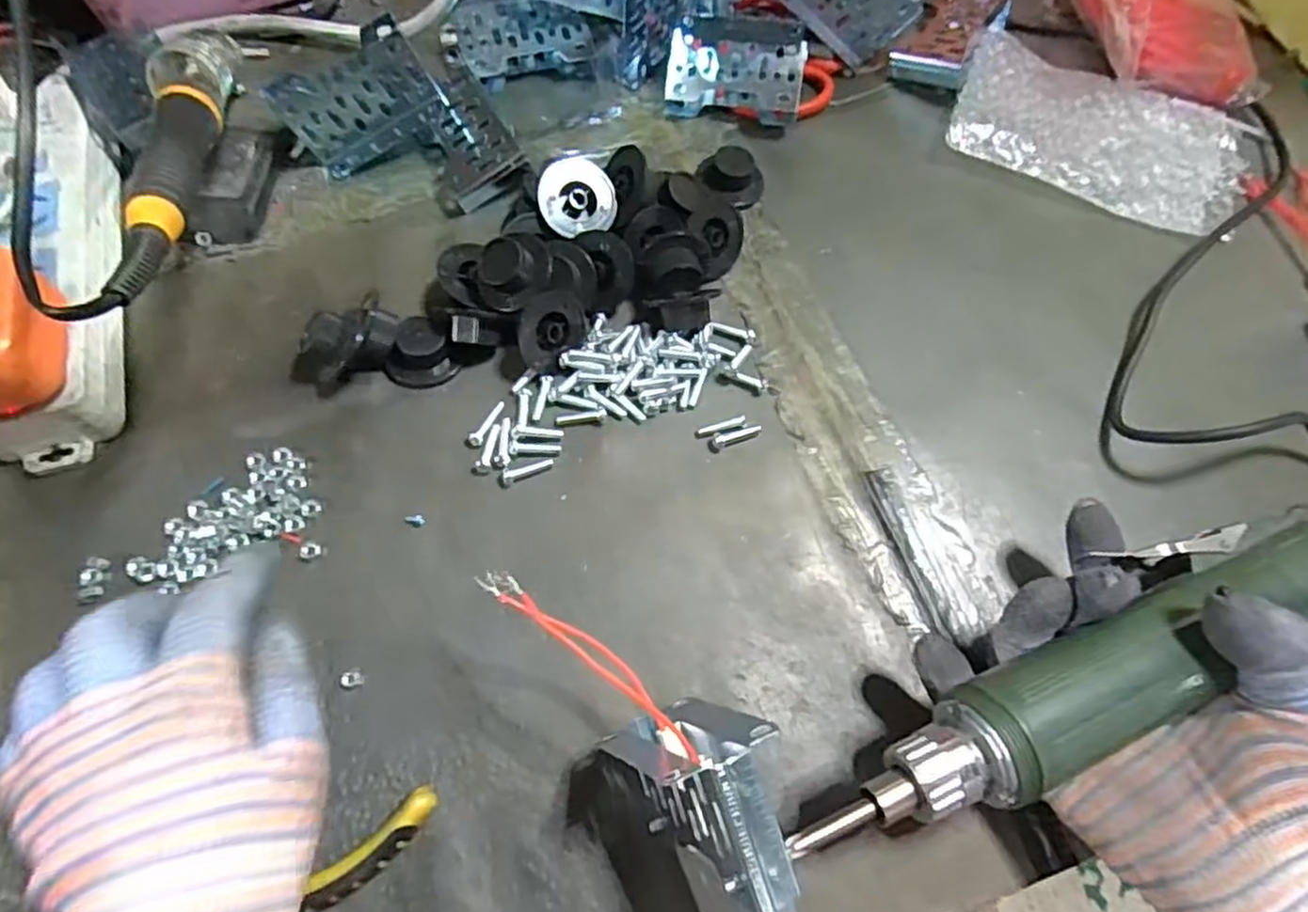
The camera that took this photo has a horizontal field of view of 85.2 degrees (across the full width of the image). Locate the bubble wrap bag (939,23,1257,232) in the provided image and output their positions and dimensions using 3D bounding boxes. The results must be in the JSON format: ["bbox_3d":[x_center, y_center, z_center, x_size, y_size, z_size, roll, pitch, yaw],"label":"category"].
[{"bbox_3d":[0.266,-0.193,0.415,0.176,0.019,0.100,19,68,6],"label":"bubble wrap bag"}]

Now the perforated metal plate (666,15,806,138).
[{"bbox_3d":[0.048,-0.223,0.412,0.076,0.019,0.053,10,98,7],"label":"perforated metal plate"}]

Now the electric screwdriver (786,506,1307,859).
[{"bbox_3d":[0.165,0.076,0.252,0.260,0.034,0.050,-20,69,-16],"label":"electric screwdriver"}]

